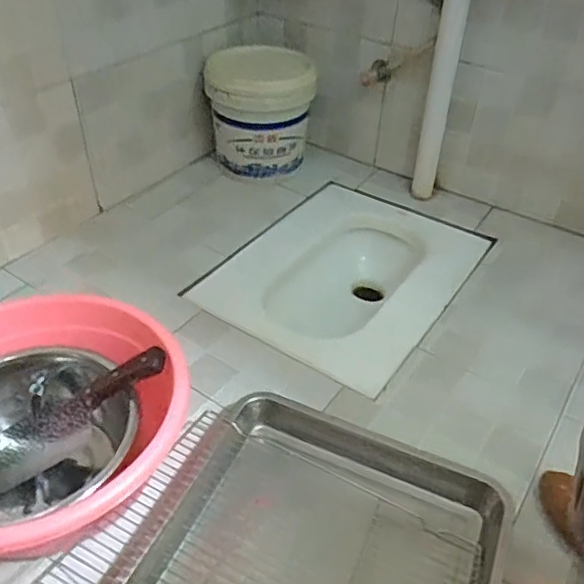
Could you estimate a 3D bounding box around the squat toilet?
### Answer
[{"bbox_3d":[0.107,0.004,1.190,0.416,0.158,0.540,25,45,24],"label":"squat toilet"}]

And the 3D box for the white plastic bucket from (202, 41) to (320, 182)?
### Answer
[{"bbox_3d":[-0.075,-0.420,1.373,0.244,0.249,0.201,1,41,-1],"label":"white plastic bucket"}]

